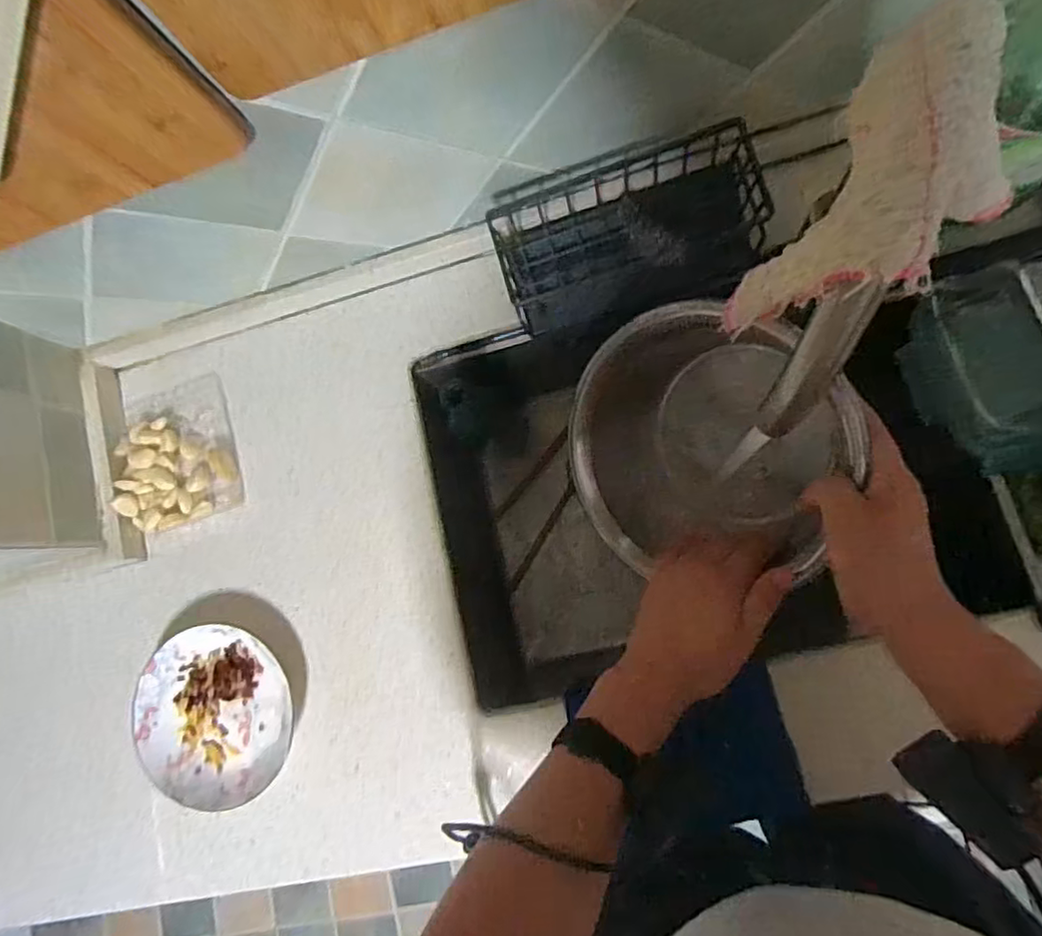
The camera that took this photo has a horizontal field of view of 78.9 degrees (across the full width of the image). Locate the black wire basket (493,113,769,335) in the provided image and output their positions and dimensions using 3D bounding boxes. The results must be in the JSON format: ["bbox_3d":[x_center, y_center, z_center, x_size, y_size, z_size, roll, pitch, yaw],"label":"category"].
[{"bbox_3d":[0.098,-0.213,0.589,0.230,0.094,0.123,-12,81,9],"label":"black wire basket"}]

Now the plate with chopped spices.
[{"bbox_3d":[-0.311,0.247,0.639,0.156,0.035,0.164,-1,84,7],"label":"plate with chopped spices"}]

